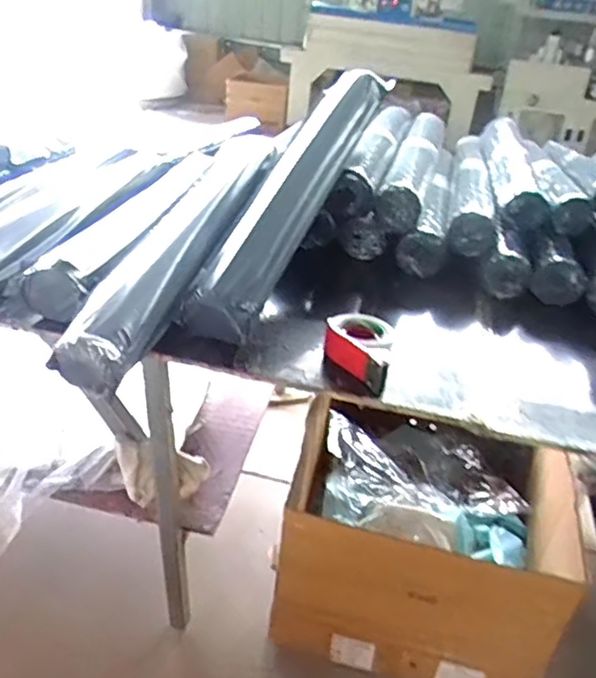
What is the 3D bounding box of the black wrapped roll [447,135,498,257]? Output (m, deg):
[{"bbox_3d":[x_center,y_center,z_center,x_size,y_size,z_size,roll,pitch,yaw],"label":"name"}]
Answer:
[{"bbox_3d":[0.482,-0.428,1.719,0.103,0.093,0.880,12,30,9],"label":"black wrapped roll"}]

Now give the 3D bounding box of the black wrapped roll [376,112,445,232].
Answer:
[{"bbox_3d":[0.328,-0.496,1.722,0.099,0.108,0.794,12,30,10],"label":"black wrapped roll"}]

